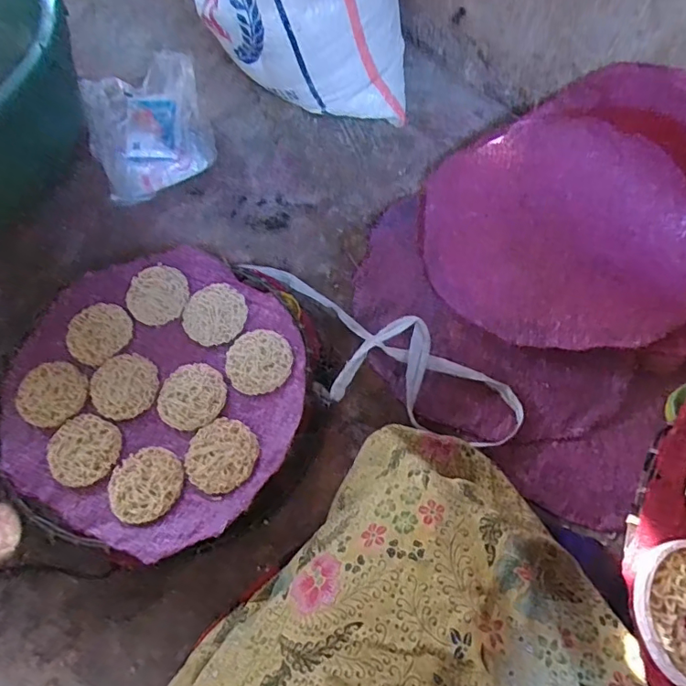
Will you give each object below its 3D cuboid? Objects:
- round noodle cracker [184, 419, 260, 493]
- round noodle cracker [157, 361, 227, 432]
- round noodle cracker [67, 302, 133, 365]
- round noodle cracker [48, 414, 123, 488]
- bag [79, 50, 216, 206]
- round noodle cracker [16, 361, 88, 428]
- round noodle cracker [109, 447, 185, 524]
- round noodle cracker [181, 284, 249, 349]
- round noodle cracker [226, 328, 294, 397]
[{"bbox_3d":[-0.130,0.119,0.548,0.074,0.006,0.076,-1,65,1],"label":"round noodle cracker"},{"bbox_3d":[-0.172,0.059,0.580,0.073,0.006,0.074,-1,65,1],"label":"round noodle cracker"},{"bbox_3d":[-0.295,-0.013,0.620,0.070,0.016,0.076,-1,65,1],"label":"round noodle cracker"},{"bbox_3d":[-0.282,0.115,0.562,0.070,0.018,0.078,-14,66,-4],"label":"round noodle cracker"},{"bbox_3d":[-0.291,-0.326,0.769,0.169,0.078,0.218,-14,66,-5],"label":"bag"},{"bbox_3d":[-0.333,0.058,0.587,0.068,0.009,0.074,3,78,-13],"label":"round noodle cracker"},{"bbox_3d":[-0.208,0.147,0.537,0.072,0.007,0.075,-1,65,1],"label":"round noodle cracker"},{"bbox_3d":[-0.156,-0.036,0.625,0.073,0.010,0.076,-1,65,1],"label":"round noodle cracker"},{"bbox_3d":[-0.099,0.019,0.592,0.074,0.009,0.080,-1,65,1],"label":"round noodle cracker"}]

